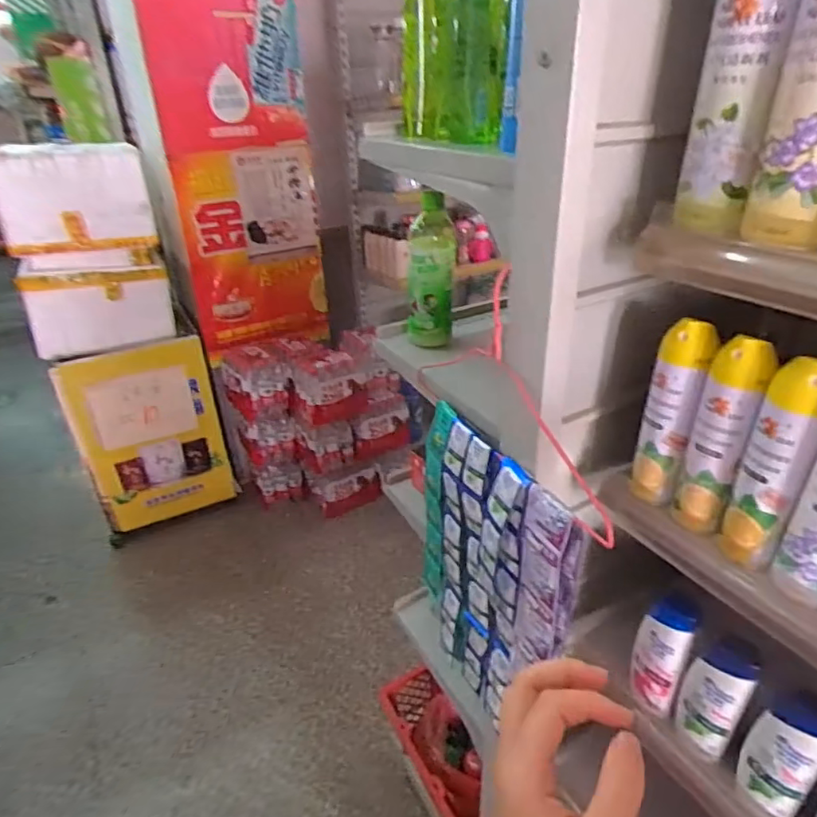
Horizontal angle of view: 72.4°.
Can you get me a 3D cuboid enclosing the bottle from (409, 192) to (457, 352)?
[{"bbox_3d":[0.033,-0.194,0.796,0.067,0.204,0.054,-1,29,2],"label":"bottle"}]

